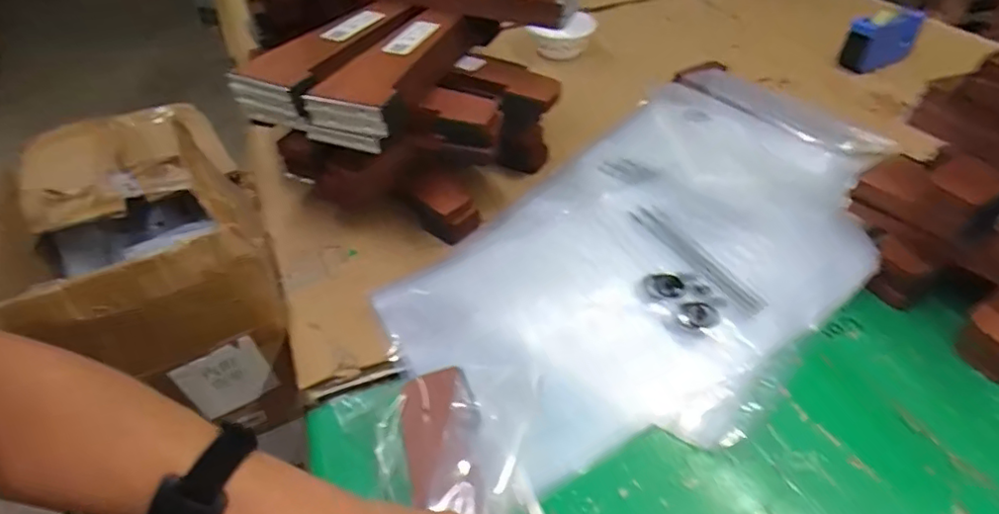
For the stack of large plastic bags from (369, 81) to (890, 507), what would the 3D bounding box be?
[{"bbox_3d":[0.192,-0.029,0.651,0.357,0.039,0.674,32,55,32],"label":"stack of large plastic bags"}]

